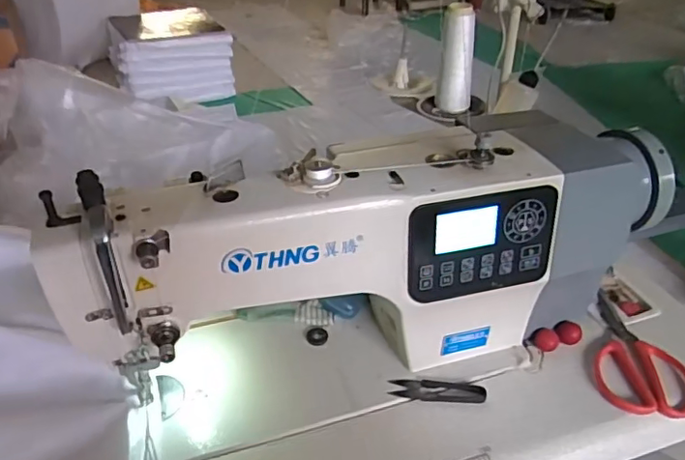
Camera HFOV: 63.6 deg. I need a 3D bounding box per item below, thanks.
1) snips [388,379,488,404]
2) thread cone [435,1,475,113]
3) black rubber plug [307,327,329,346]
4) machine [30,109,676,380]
[{"bbox_3d":[0.100,0.169,0.581,0.097,0.008,0.026,4,35,5],"label":"snips"},{"bbox_3d":[0.188,-0.283,0.909,0.055,0.171,0.051,4,35,6],"label":"thread cone"},{"bbox_3d":[-0.029,0.124,0.643,0.024,0.007,0.023,0,35,0],"label":"black rubber plug"},{"bbox_3d":[0.045,0.024,0.565,0.597,0.228,0.148,-11,37,-15],"label":"machine"}]

